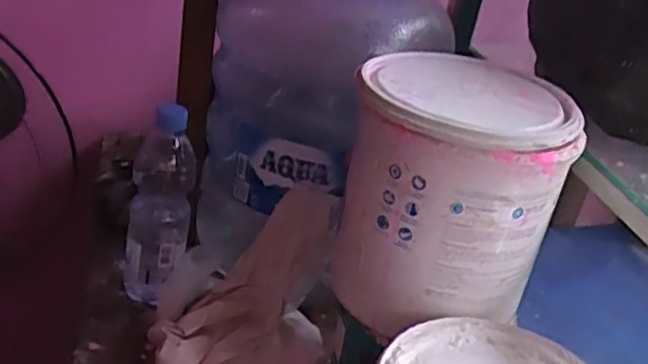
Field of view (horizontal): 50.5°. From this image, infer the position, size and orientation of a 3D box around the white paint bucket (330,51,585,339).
[{"bbox_3d":[0.102,0.009,0.583,0.164,0.184,0.174,8,28,-4],"label":"white paint bucket"}]

